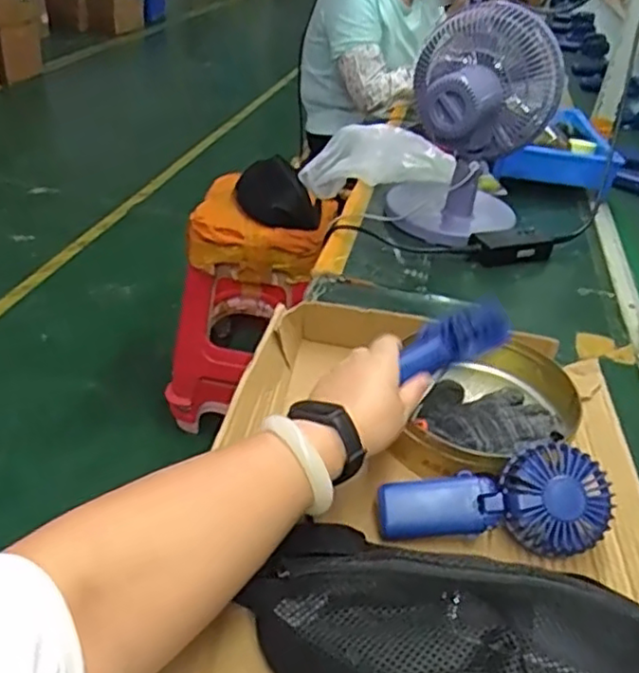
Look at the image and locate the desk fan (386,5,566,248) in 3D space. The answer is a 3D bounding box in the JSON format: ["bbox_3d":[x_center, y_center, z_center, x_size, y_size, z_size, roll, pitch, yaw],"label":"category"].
[{"bbox_3d":[0.224,-0.305,0.972,0.202,0.284,0.193,15,35,10],"label":"desk fan"}]

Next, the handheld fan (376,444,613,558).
[{"bbox_3d":[0.140,0.134,0.539,0.181,0.060,0.071,-6,36,4],"label":"handheld fan"}]

